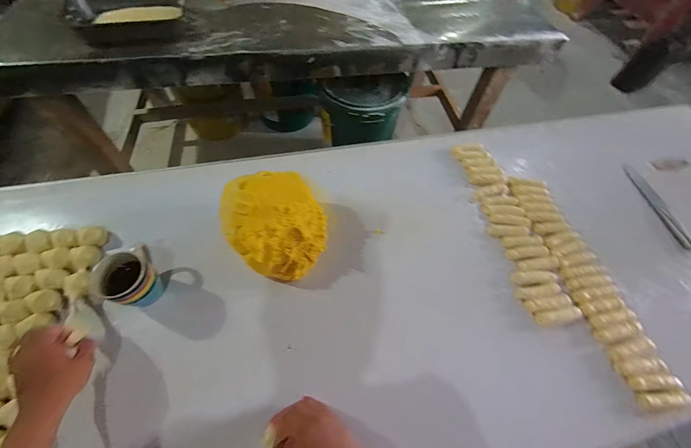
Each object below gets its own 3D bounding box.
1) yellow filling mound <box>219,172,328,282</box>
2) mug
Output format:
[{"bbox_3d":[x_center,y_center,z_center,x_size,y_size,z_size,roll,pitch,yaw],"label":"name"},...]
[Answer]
[{"bbox_3d":[-0.142,0.003,0.613,0.185,0.147,0.199,2,59,-3],"label":"yellow filling mound"},{"bbox_3d":[-0.397,0.104,0.556,0.082,0.101,0.108,23,60,10],"label":"mug"}]

